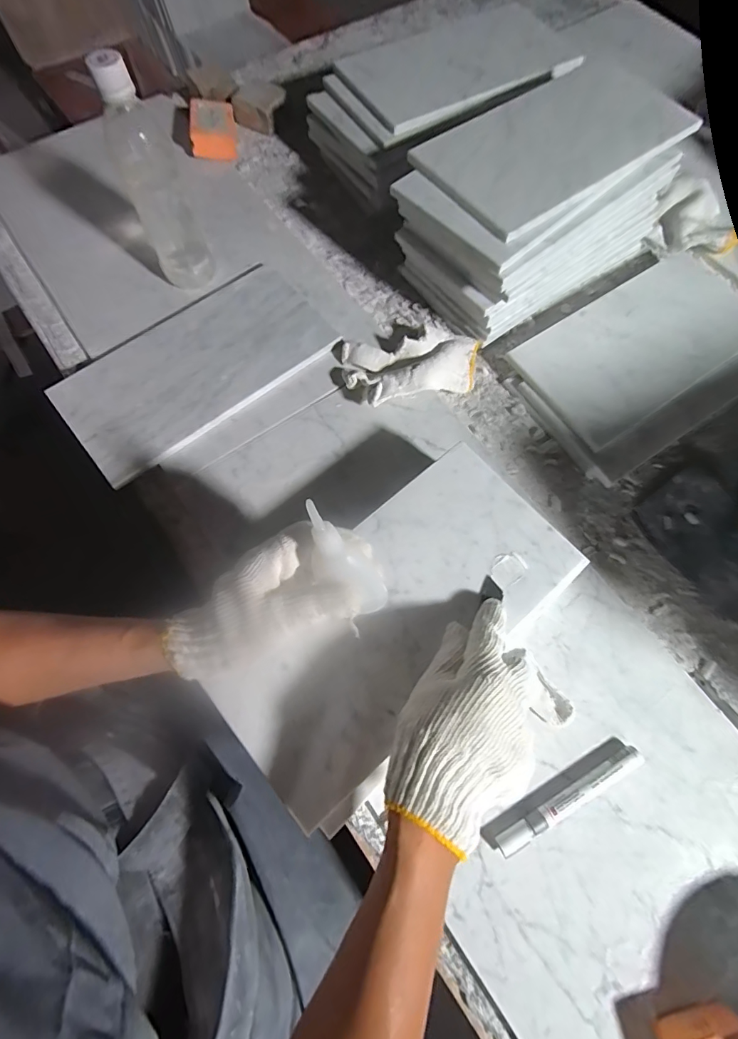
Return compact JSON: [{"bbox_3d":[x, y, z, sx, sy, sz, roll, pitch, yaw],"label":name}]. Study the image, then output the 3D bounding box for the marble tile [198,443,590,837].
[{"bbox_3d":[0.030,0.081,0.353,0.153,0.017,0.302,43,74,13],"label":"marble tile"}]

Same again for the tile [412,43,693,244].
[{"bbox_3d":[0.204,-0.416,0.471,0.313,0.017,0.161,-35,73,-12],"label":"tile"}]

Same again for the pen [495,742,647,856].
[{"bbox_3d":[0.170,0.236,0.369,0.143,0.017,0.017,-27,72,-10],"label":"pen"}]

